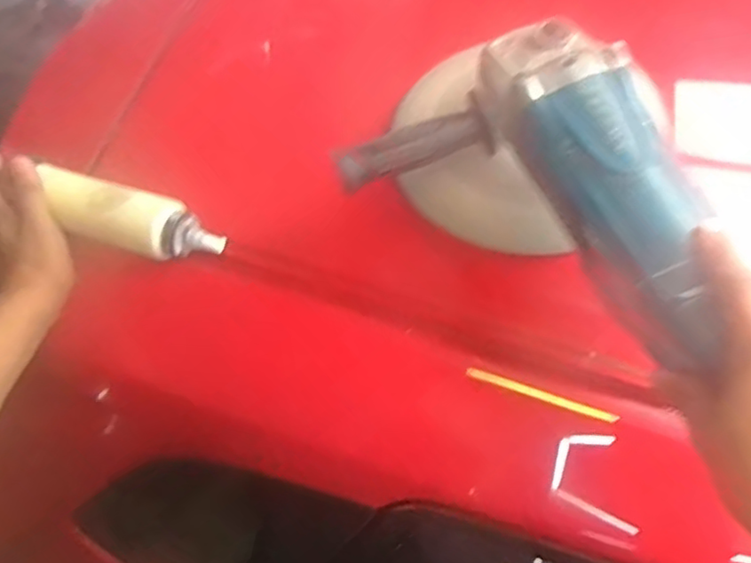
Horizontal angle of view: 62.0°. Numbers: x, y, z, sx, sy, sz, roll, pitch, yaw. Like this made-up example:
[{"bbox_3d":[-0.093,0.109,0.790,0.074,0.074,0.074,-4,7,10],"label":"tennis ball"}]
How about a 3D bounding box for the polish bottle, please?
[{"bbox_3d":[-0.220,-0.058,0.552,0.178,0.037,0.050,19,61,5],"label":"polish bottle"}]

